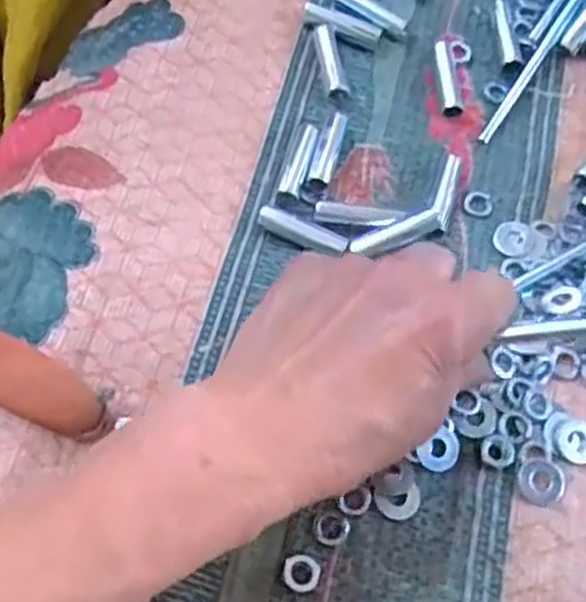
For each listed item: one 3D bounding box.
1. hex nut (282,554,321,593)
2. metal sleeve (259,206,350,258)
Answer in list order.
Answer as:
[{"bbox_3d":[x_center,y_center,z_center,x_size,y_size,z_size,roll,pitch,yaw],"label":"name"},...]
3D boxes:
[{"bbox_3d":[0.003,0.103,0.300,0.014,0.008,0.013,18,64,7],"label":"hex nut"},{"bbox_3d":[0.004,-0.032,0.367,0.041,0.007,0.010,20,65,-7],"label":"metal sleeve"}]

